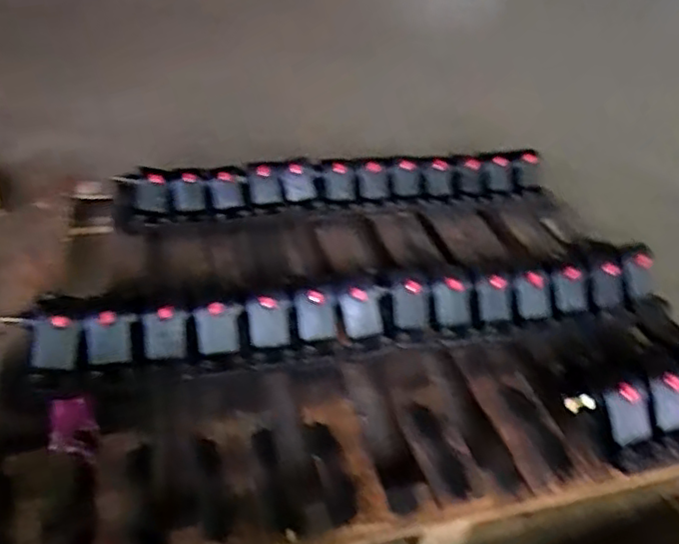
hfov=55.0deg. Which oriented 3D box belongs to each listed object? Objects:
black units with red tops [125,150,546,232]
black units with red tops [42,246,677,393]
[{"bbox_3d":[0.015,-0.213,1.600,1.034,0.105,0.182,-6,39,-18],"label":"black units with red tops"},{"bbox_3d":[0.064,0.055,1.154,1.131,0.073,0.152,-5,38,-16],"label":"black units with red tops"}]

